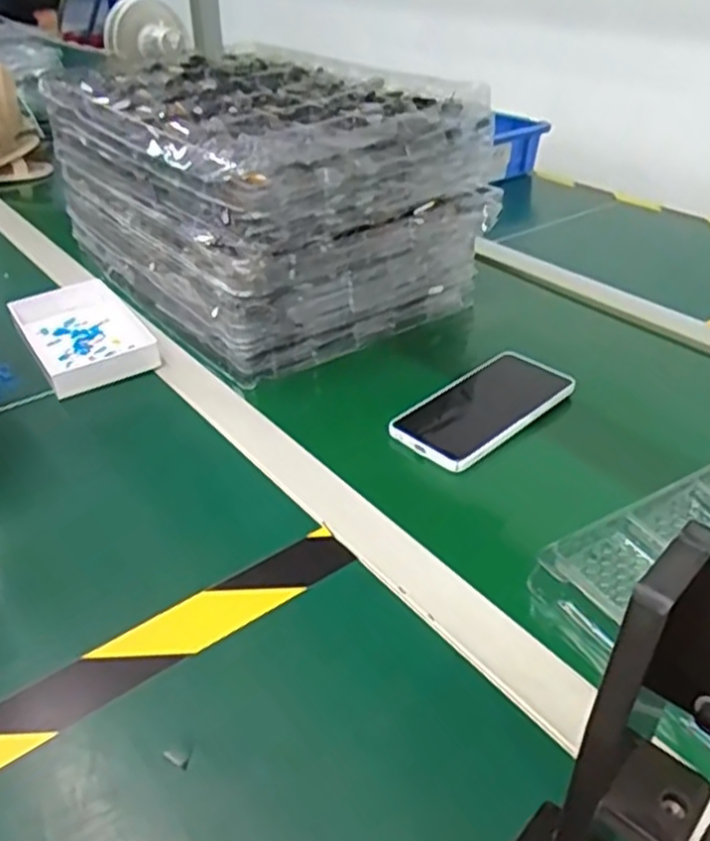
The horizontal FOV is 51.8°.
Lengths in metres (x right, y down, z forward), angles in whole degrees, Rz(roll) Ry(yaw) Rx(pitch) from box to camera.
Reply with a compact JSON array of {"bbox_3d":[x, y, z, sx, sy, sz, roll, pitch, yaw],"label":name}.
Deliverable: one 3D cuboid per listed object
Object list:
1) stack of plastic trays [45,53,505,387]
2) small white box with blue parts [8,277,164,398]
[{"bbox_3d":[-0.110,-0.266,0.830,0.314,0.205,0.427,-23,39,-30],"label":"stack of plastic trays"},{"bbox_3d":[-0.269,-0.087,0.730,0.105,0.030,0.188,-19,38,-27],"label":"small white box with blue parts"}]

